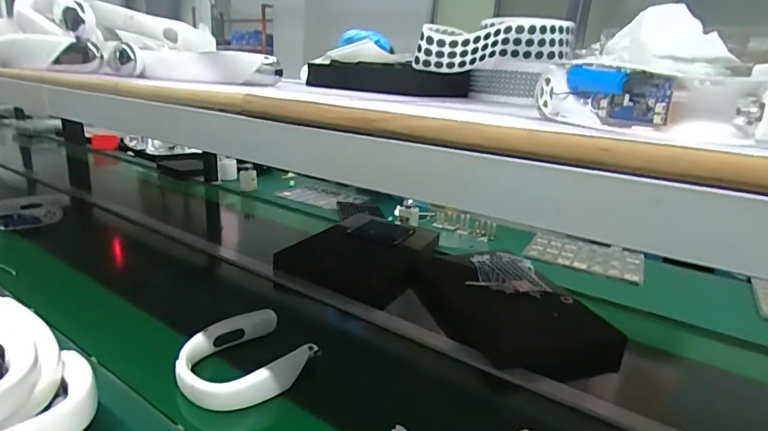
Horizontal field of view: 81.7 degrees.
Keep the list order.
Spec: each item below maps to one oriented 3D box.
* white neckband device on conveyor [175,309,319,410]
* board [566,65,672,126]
[{"bbox_3d":[-0.231,0.229,0.726,0.204,0.049,0.182,-13,23,-40],"label":"white neckband device on conveyor"},{"bbox_3d":[0.181,-0.096,0.352,0.024,0.038,0.099,0,17,-7],"label":"board"}]

